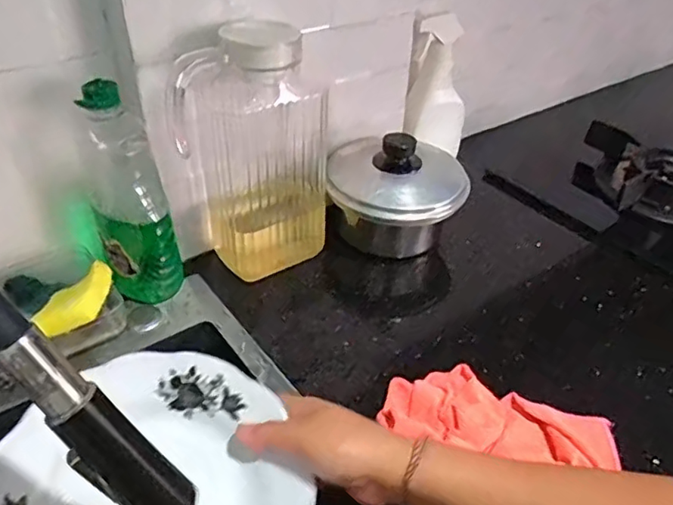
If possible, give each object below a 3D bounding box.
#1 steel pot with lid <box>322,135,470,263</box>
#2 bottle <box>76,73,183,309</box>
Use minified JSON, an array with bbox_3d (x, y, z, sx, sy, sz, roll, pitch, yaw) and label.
[{"bbox_3d":[0.073,-0.066,0.682,0.149,0.131,0.134,10,38,10],"label":"steel pot with lid"},{"bbox_3d":[-0.204,-0.060,0.560,0.067,0.210,0.084,-16,41,-22],"label":"bottle"}]

